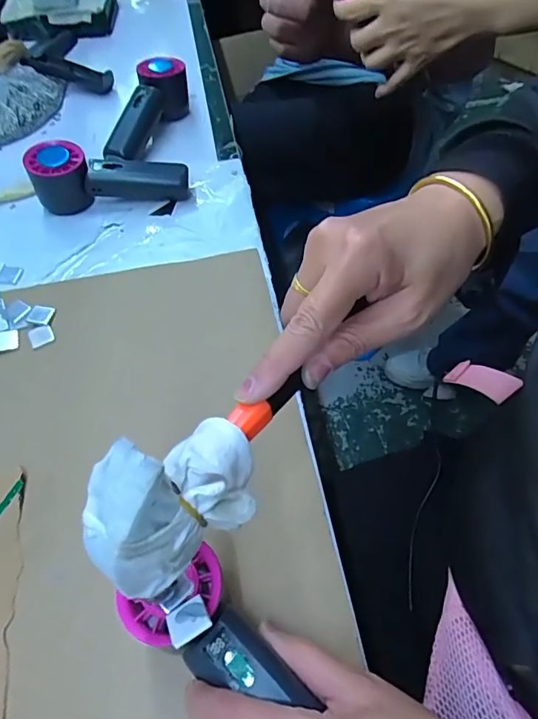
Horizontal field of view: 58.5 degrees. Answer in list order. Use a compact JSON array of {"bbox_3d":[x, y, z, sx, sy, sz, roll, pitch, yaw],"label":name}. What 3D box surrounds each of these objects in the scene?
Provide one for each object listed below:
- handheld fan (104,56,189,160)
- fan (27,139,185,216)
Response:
[{"bbox_3d":[-0.135,-0.289,0.558,0.054,0.060,0.166,11,58,6],"label":"handheld fan"},{"bbox_3d":[-0.163,-0.193,0.496,0.153,0.048,0.050,-7,58,-5],"label":"fan"}]

